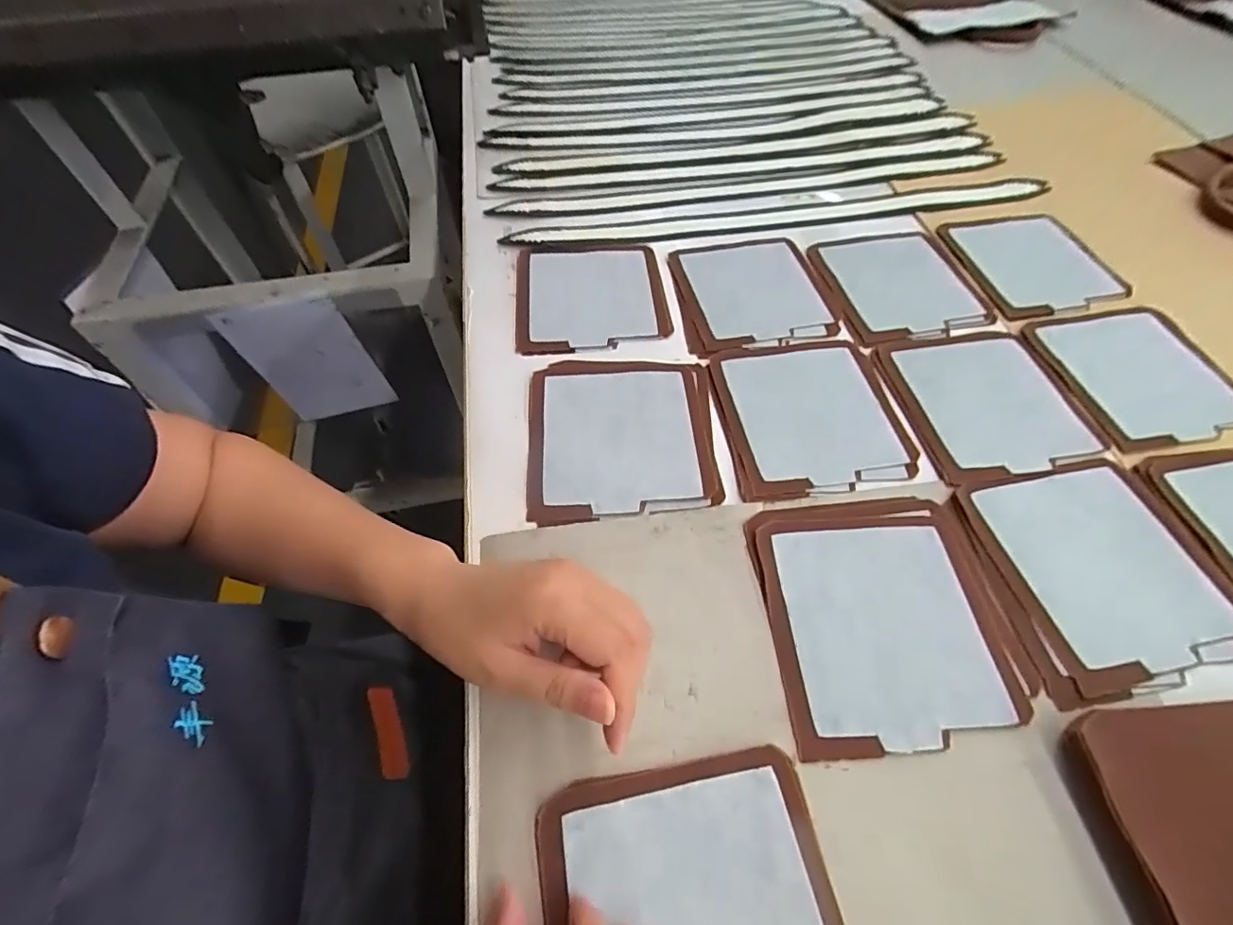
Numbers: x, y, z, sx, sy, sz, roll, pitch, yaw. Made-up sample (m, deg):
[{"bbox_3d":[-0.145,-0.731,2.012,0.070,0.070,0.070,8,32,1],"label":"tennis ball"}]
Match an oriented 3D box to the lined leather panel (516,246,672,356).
[{"bbox_3d":[-0.023,-0.149,0.475,0.130,0.013,0.133,-6,56,-2],"label":"lined leather panel"}]

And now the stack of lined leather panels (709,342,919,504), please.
[{"bbox_3d":[0.145,-0.038,0.397,0.126,0.008,0.135,-5,56,-1],"label":"stack of lined leather panels"}]

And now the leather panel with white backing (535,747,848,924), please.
[{"bbox_3d":[0.035,0.204,0.236,0.129,0.008,0.123,-9,56,-4],"label":"leather panel with white backing"}]

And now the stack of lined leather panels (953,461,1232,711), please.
[{"bbox_3d":[0.294,0.066,0.329,0.124,0.005,0.139,-5,56,-1],"label":"stack of lined leather panels"}]

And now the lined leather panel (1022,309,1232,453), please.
[{"bbox_3d":[0.395,-0.073,0.410,0.112,0.012,0.130,-12,56,-6],"label":"lined leather panel"}]

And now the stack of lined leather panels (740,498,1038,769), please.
[{"bbox_3d":[0.156,0.086,0.313,0.132,0.004,0.144,-5,56,-1],"label":"stack of lined leather panels"}]

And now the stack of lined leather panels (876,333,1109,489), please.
[{"bbox_3d":[0.274,-0.048,0.400,0.116,0.006,0.128,-9,56,-4],"label":"stack of lined leather panels"}]

